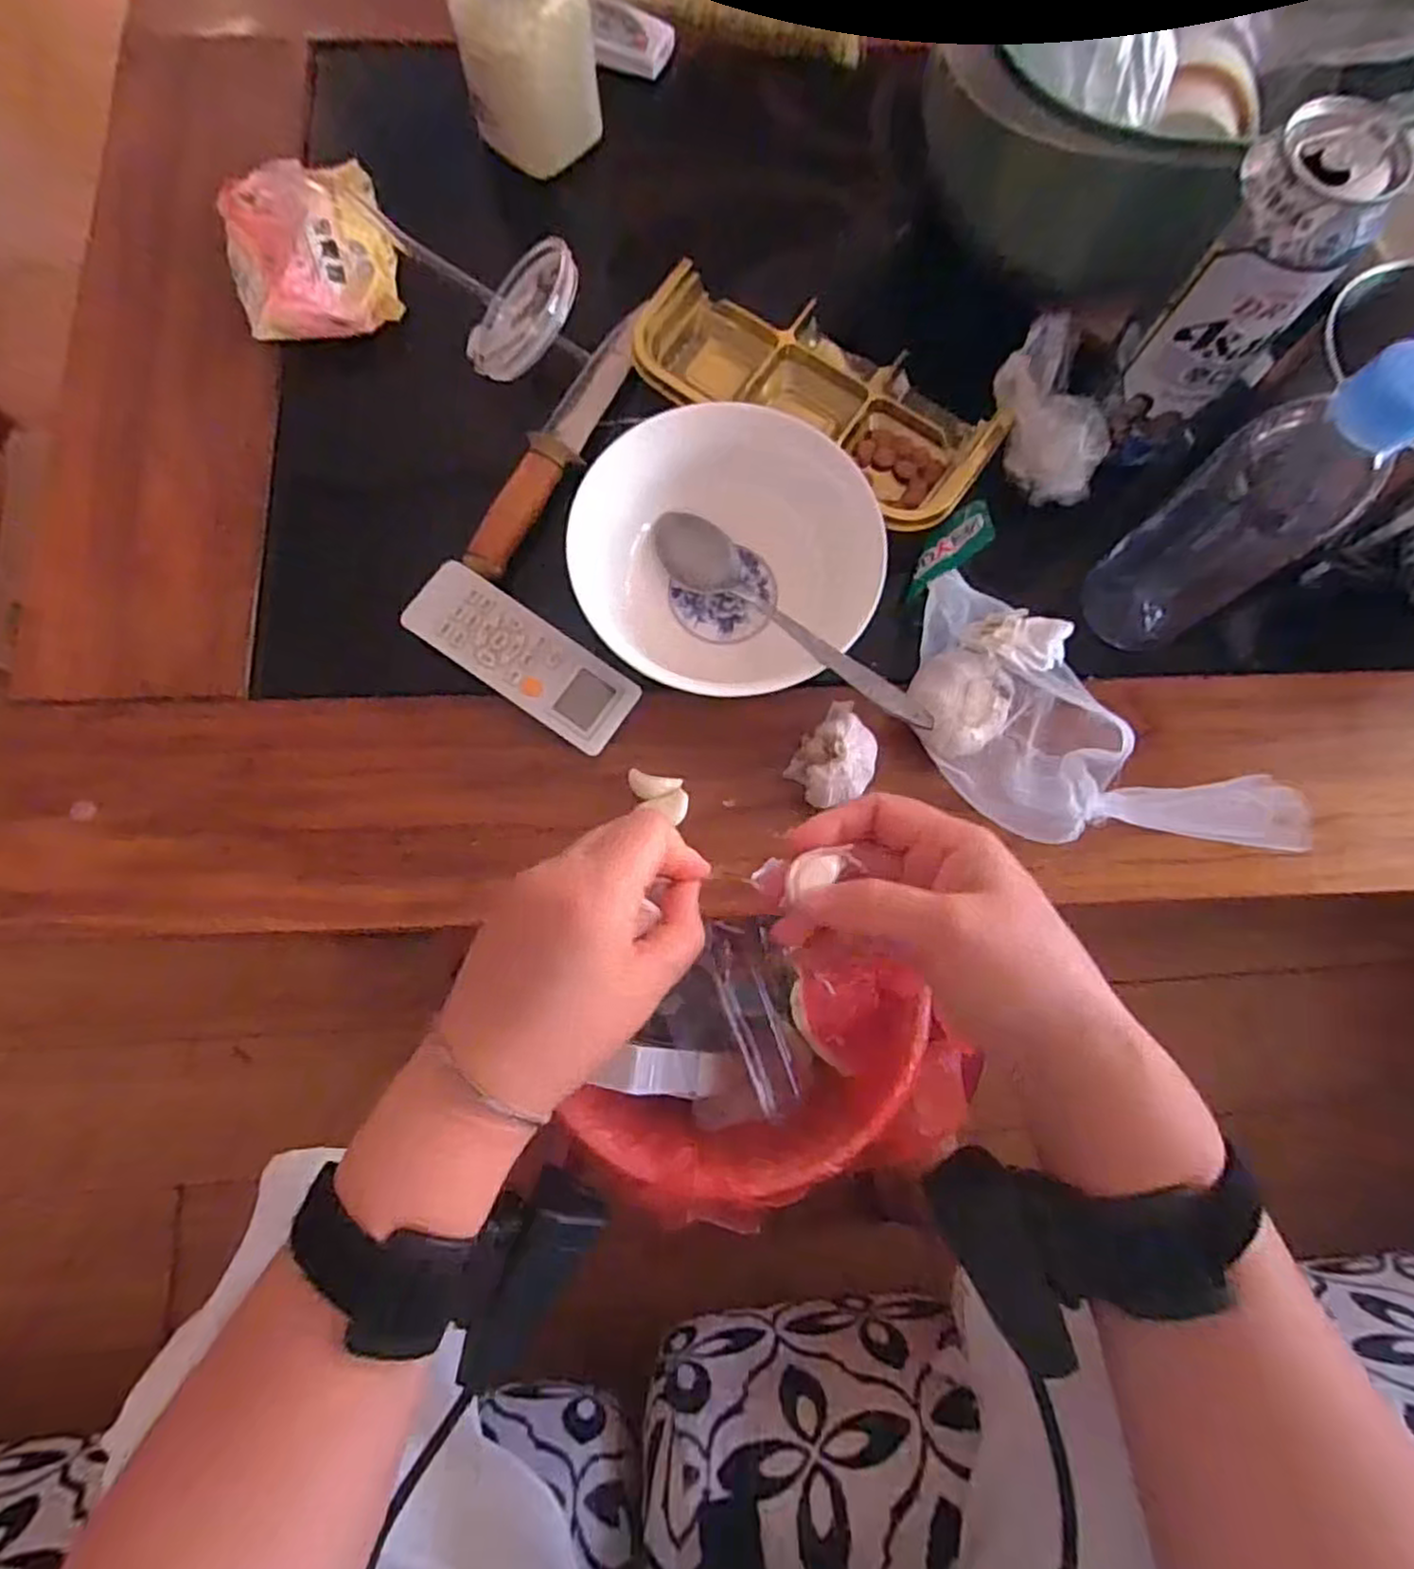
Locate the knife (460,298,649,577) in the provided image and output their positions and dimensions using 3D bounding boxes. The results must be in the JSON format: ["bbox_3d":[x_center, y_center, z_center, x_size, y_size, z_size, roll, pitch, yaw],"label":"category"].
[{"bbox_3d":[-0.087,-0.204,0.430,0.026,0.015,0.189,26,78,5],"label":"knife"}]

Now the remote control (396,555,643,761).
[{"bbox_3d":[-0.101,-0.070,0.400,0.129,0.019,0.047,34,79,6],"label":"remote control"}]

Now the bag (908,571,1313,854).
[{"bbox_3d":[0.196,-0.013,0.385,0.220,0.056,0.099,33,79,6],"label":"bag"}]

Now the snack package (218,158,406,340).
[{"bbox_3d":[-0.243,-0.327,0.446,0.098,0.029,0.110,-25,79,-6],"label":"snack package"}]

